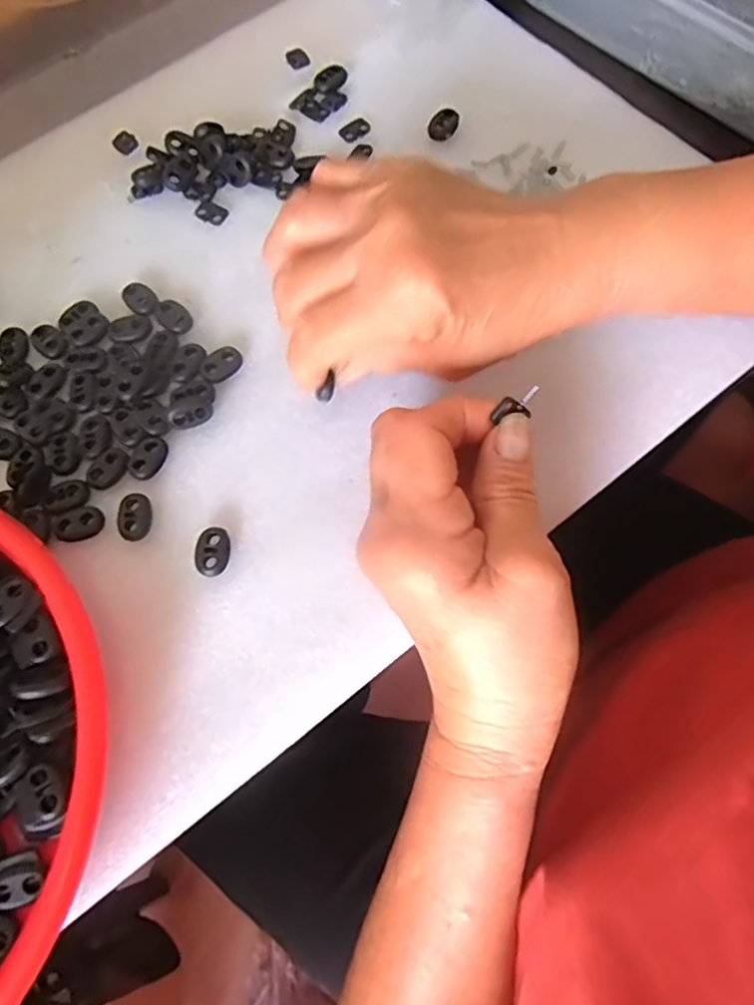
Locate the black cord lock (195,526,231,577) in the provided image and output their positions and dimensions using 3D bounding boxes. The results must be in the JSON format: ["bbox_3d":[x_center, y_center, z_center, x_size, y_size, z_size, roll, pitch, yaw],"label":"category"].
[{"bbox_3d":[-0.073,0.022,0.286,0.015,0.005,0.022,-1,71,0],"label":"black cord lock"}]

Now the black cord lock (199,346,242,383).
[{"bbox_3d":[-0.078,-0.070,0.319,0.015,0.004,0.021,40,76,13],"label":"black cord lock"}]

